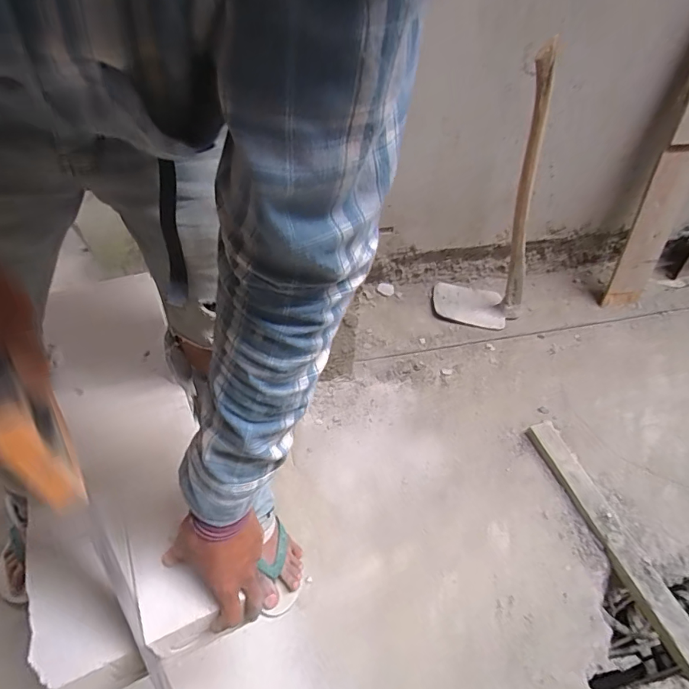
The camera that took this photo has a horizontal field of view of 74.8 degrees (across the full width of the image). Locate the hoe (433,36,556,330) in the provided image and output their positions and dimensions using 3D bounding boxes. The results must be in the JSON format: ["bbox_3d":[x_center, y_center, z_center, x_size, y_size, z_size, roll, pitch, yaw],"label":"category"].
[{"bbox_3d":[0.446,-0.366,1.214,0.272,0.711,0.191,17,46,12],"label":"hoe"}]

